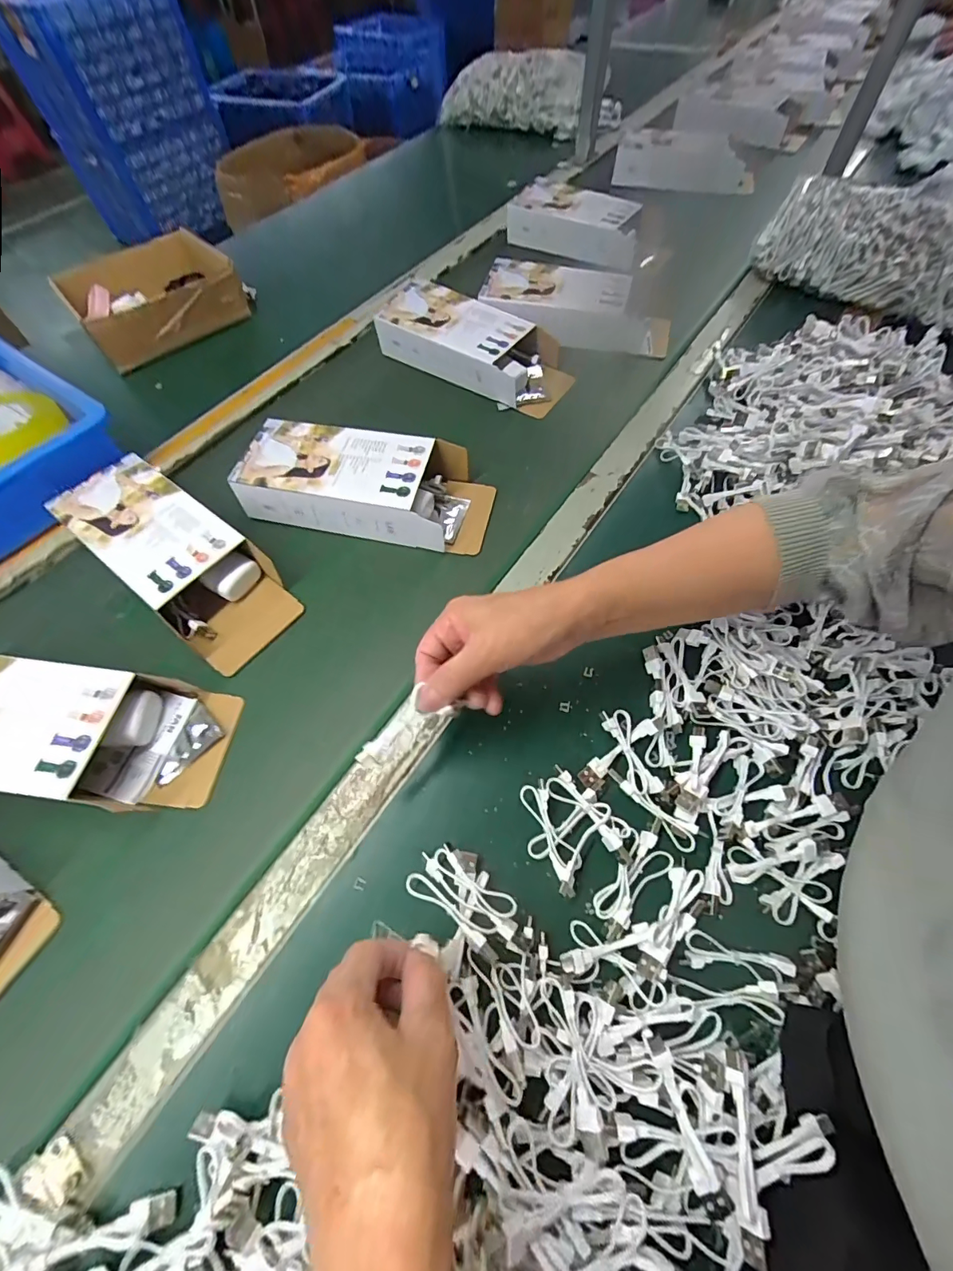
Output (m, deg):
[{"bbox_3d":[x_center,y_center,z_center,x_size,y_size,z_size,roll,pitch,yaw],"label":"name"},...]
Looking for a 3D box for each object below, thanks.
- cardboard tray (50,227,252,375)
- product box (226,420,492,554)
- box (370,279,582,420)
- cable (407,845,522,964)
[{"bbox_3d":[-0.474,-0.503,0.676,0.200,0.067,0.218,-33,65,-16],"label":"cardboard tray"},{"bbox_3d":[-0.113,-0.158,0.484,0.251,0.061,0.098,10,61,8],"label":"product box"},{"bbox_3d":[-0.003,-0.376,0.586,0.242,0.058,0.104,31,67,19],"label":"box"},{"bbox_3d":[-0.006,0.176,0.310,0.076,0.021,0.034,33,67,20],"label":"cable"}]

